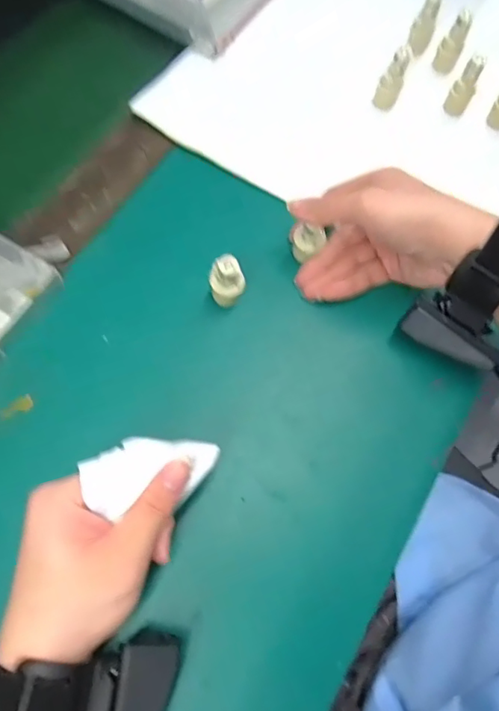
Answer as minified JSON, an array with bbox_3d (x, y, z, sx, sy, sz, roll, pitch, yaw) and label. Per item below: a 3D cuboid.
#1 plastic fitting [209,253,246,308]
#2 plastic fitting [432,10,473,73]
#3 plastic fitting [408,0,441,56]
[{"bbox_3d":[-0.016,-0.053,0.381,0.021,0.036,0.020,37,71,11],"label":"plastic fitting"},{"bbox_3d":[0.179,-0.276,0.478,0.016,0.049,0.020,2,68,-2],"label":"plastic fitting"},{"bbox_3d":[0.158,-0.299,0.488,0.020,0.050,0.017,20,69,5],"label":"plastic fitting"}]

